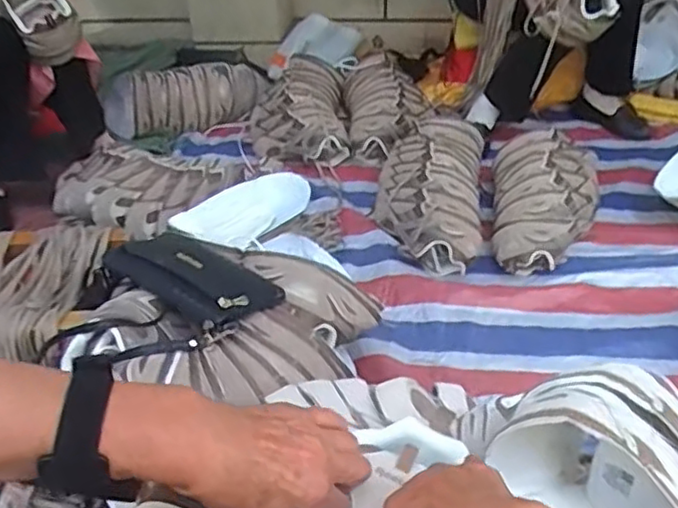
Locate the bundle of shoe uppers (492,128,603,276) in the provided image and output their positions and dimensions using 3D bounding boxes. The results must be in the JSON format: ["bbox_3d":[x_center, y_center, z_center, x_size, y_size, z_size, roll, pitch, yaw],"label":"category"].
[{"bbox_3d":[0.433,-0.117,1.409,0.221,0.146,0.367,9,38,15],"label":"bundle of shoe uppers"}]

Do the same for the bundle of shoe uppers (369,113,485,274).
[{"bbox_3d":[0.197,-0.143,1.474,0.231,0.149,0.431,3,37,8],"label":"bundle of shoe uppers"}]

